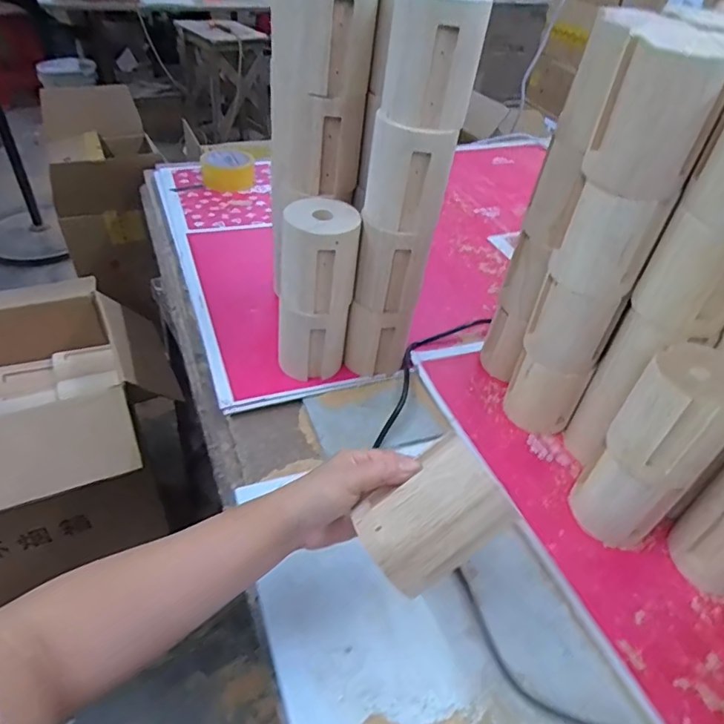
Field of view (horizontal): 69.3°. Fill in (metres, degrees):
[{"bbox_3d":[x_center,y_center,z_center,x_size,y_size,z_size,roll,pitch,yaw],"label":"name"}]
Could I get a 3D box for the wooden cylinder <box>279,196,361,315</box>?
[{"bbox_3d":[-0.047,-0.106,0.562,0.082,0.115,0.068,1,43,-5],"label":"wooden cylinder"}]

